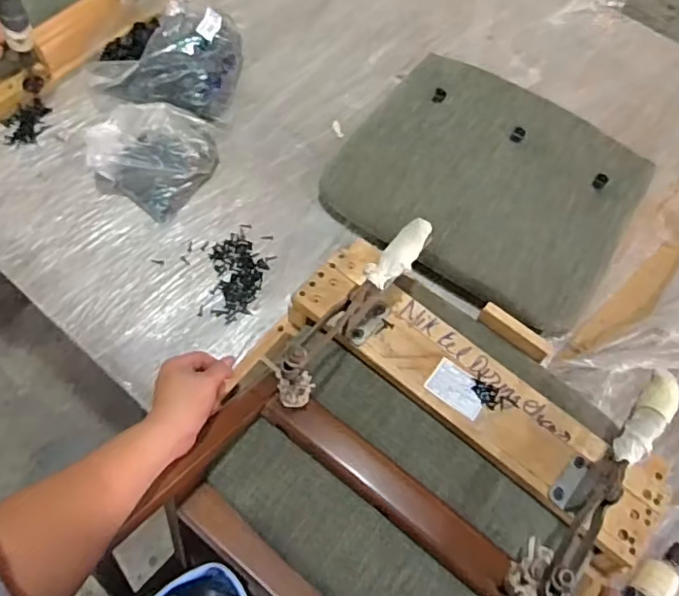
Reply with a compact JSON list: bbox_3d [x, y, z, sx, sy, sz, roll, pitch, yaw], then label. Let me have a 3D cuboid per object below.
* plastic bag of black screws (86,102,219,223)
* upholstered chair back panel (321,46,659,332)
[{"bbox_3d":[-0.282,-0.237,0.890,0.147,0.109,0.177,34,67,12],"label":"plastic bag of black screws"},{"bbox_3d":[0.231,-0.175,0.908,0.433,0.068,0.376,33,66,12],"label":"upholstered chair back panel"}]

